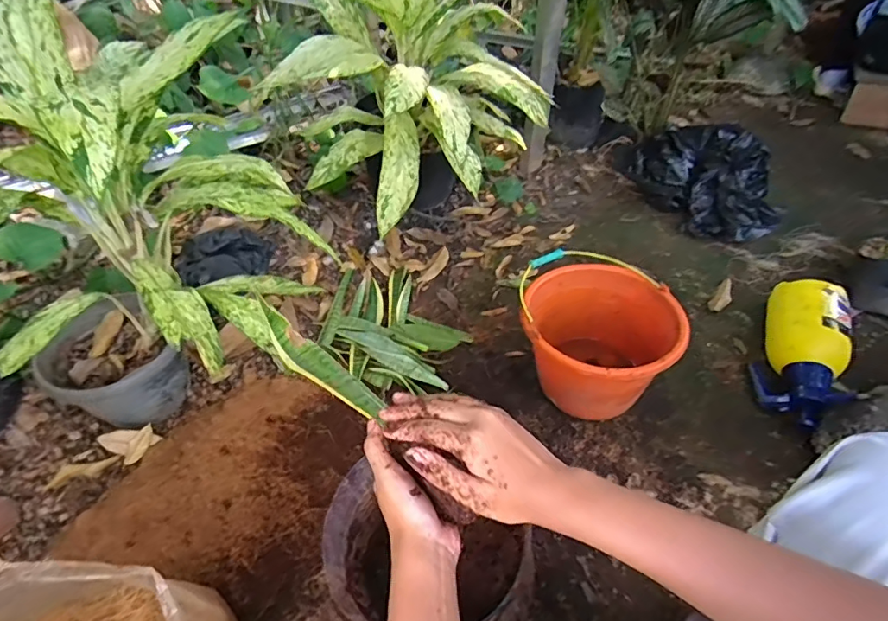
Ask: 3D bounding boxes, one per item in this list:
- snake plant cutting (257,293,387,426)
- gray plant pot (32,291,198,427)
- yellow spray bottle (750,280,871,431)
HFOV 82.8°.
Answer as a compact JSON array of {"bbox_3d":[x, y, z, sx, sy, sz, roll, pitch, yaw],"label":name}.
[{"bbox_3d":[-0.147,0.053,0.561,0.038,0.030,0.239,-36,47,-28],"label":"snake plant cutting"},{"bbox_3d":[-0.628,0.112,0.970,0.207,0.165,0.198,-2,44,2],"label":"gray plant pot"},{"bbox_3d":[0.675,0.080,0.941,0.148,0.139,0.273,21,49,23],"label":"yellow spray bottle"}]

